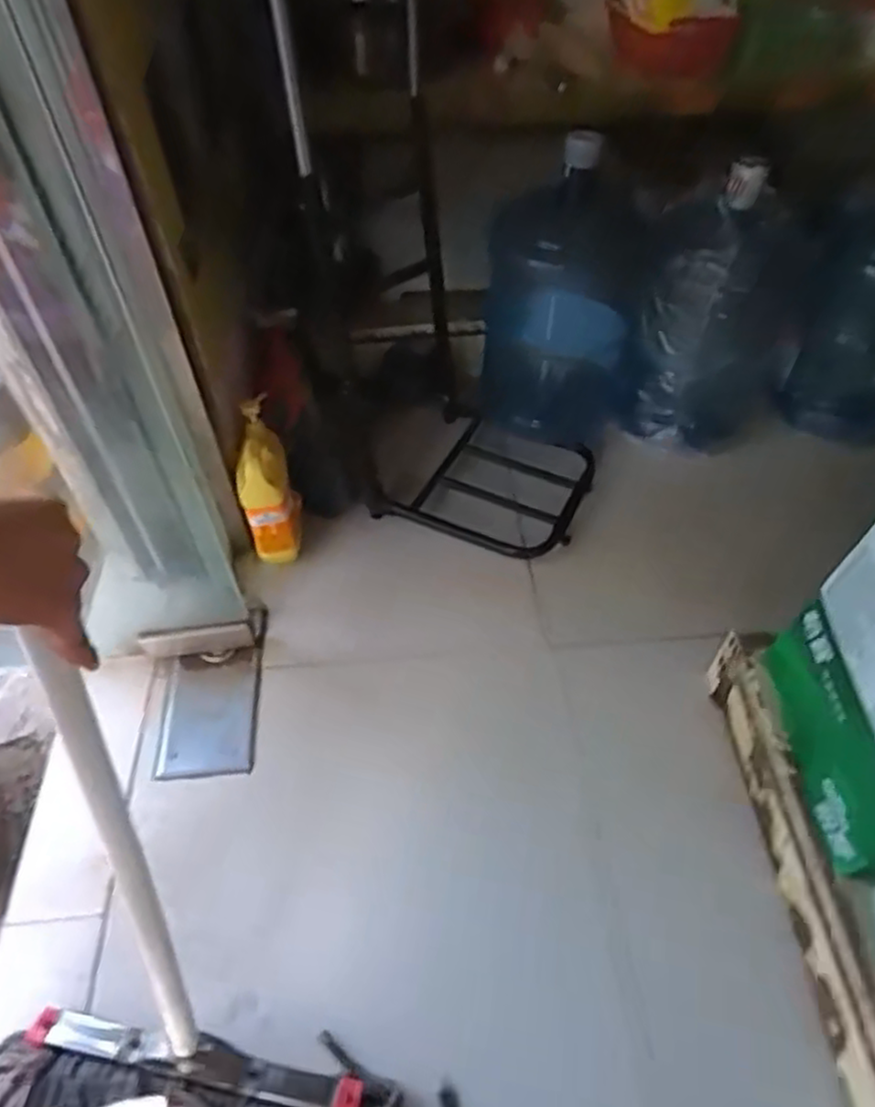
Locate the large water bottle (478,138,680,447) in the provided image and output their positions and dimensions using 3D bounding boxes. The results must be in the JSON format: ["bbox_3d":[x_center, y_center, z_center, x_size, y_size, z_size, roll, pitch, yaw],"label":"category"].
[{"bbox_3d":[0.222,-0.426,1.283,0.256,0.498,0.238,-7,51,-6],"label":"large water bottle"}]

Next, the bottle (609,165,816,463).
[{"bbox_3d":[0.497,-0.411,1.256,0.247,0.420,0.259,22,54,17],"label":"bottle"}]

